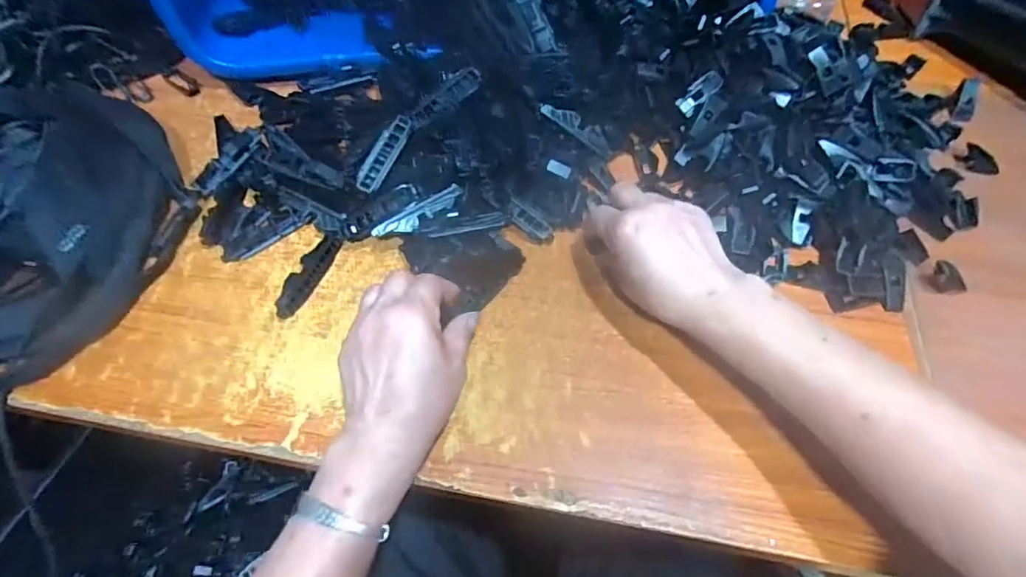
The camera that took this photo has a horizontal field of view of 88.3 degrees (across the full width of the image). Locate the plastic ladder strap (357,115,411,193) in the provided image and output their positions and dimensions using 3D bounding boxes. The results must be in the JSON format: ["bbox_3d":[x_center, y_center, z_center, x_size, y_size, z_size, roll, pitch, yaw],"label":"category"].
[{"bbox_3d":[-0.112,-0.116,0.453,0.023,0.005,0.076,23,75,13],"label":"plastic ladder strap"}]

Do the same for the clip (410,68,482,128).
[{"bbox_3d":[-0.059,-0.165,0.459,0.070,0.009,0.017,-35,64,2],"label":"clip"}]

